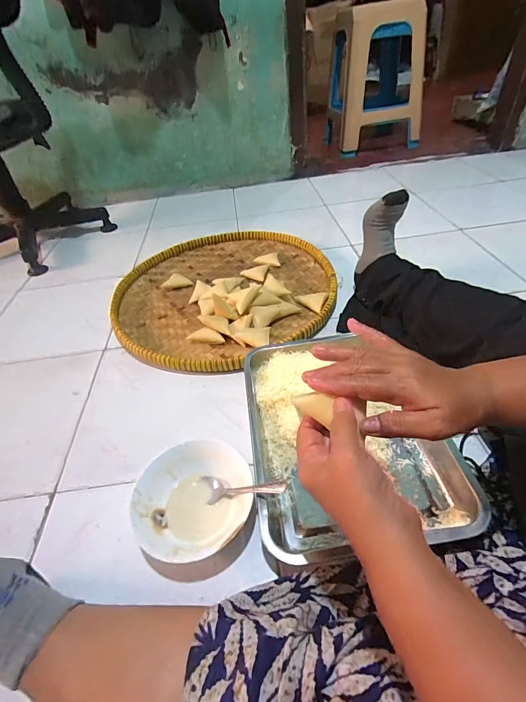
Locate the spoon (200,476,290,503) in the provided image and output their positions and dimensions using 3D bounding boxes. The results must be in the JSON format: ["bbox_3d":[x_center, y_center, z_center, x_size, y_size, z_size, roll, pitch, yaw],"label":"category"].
[{"bbox_3d":[-0.028,0.168,0.417,0.131,0.026,0.031,-18,33,36],"label":"spoon"}]

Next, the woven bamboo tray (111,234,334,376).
[{"bbox_3d":[-0.092,-0.155,0.814,0.516,0.044,0.536,0,44,8],"label":"woven bamboo tray"}]

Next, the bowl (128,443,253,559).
[{"bbox_3d":[-0.085,0.189,0.430,0.141,0.048,0.139,-4,43,4],"label":"bowl"}]

